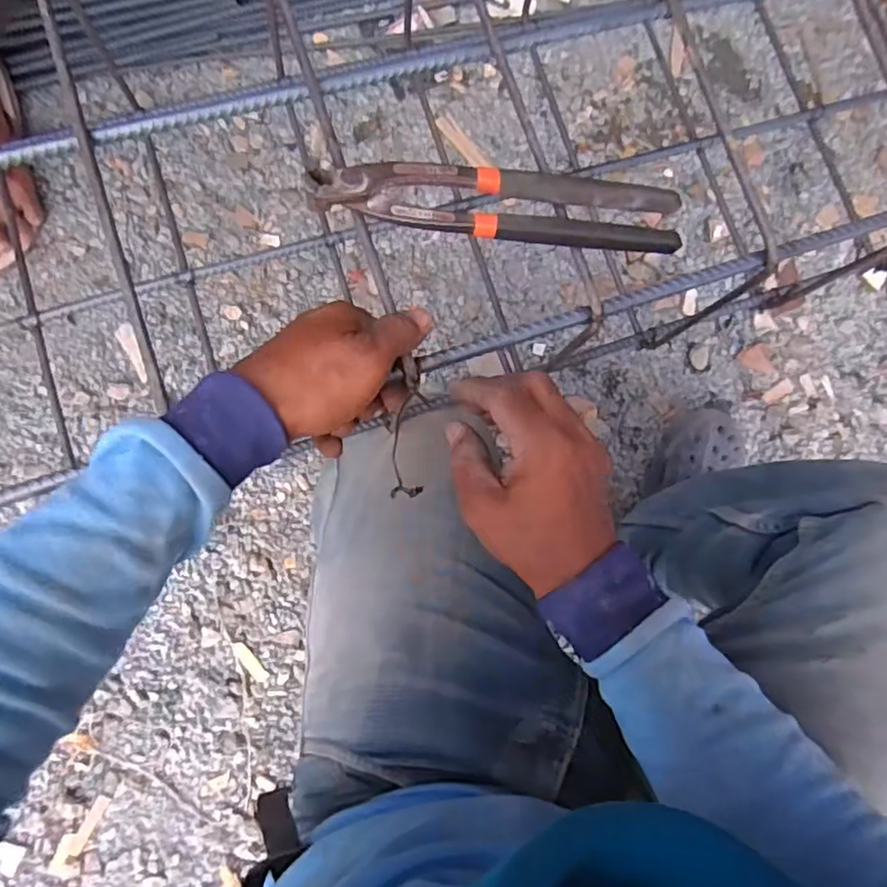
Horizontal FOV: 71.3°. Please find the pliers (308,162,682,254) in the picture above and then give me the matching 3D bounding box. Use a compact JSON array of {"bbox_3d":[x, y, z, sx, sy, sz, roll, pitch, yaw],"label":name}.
[{"bbox_3d":[0.034,-0.142,0.364,0.212,0.015,0.038,4,83,-6],"label":"pliers"}]

